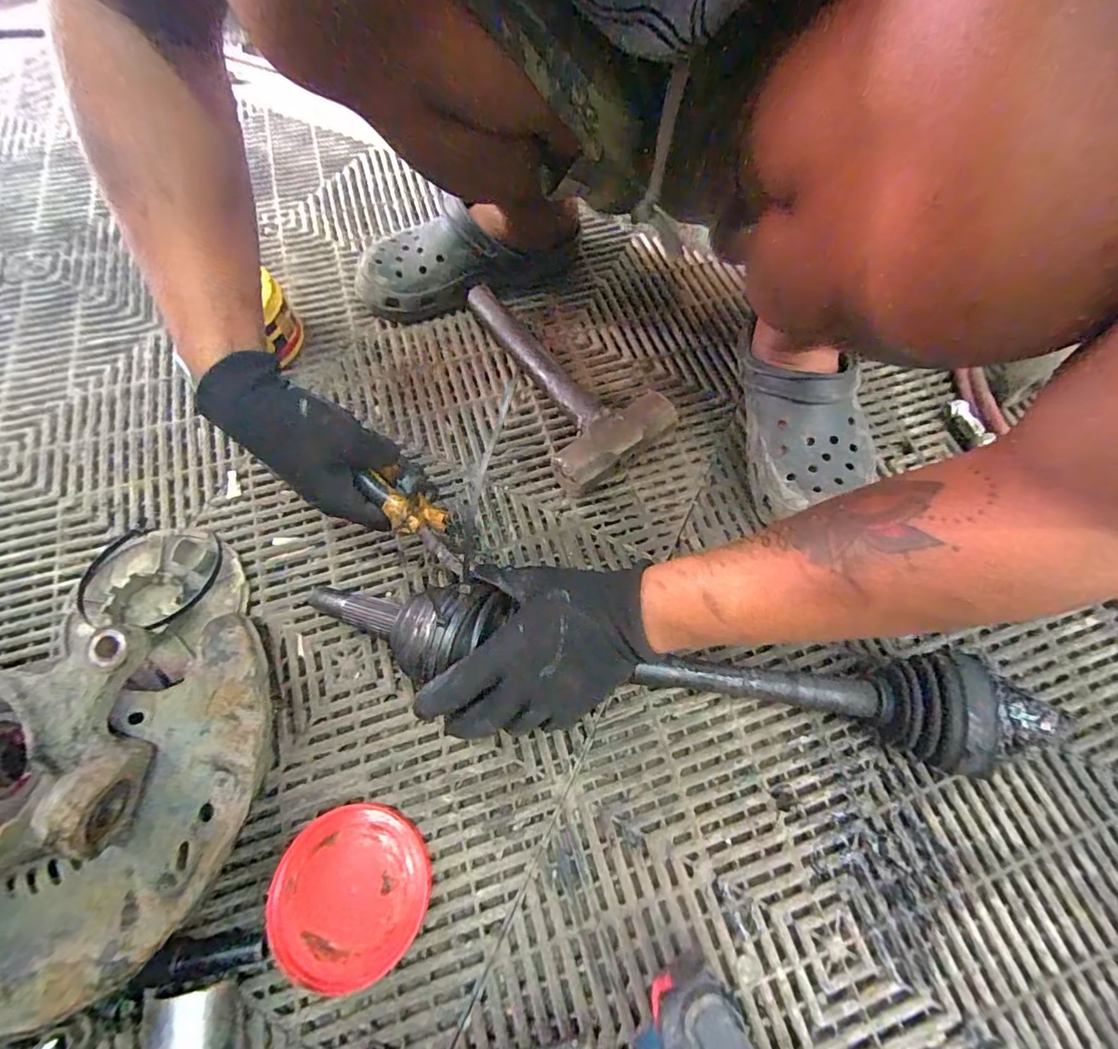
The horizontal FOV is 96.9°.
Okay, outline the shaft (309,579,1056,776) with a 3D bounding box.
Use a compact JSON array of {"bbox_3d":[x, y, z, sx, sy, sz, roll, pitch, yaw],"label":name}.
[{"bbox_3d":[0.065,0.105,0.369,0.522,0.094,0.072,9,66,4],"label":"shaft"}]

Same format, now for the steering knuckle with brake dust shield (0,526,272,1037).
[{"bbox_3d":[-0.331,0.124,0.301,0.255,0.173,0.300,-41,72,-17],"label":"steering knuckle with brake dust shield"}]

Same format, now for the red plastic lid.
[{"bbox_3d":[-0.143,0.252,0.341,0.100,0.019,0.101,0,65,-1],"label":"red plastic lid"}]

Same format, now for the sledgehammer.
[{"bbox_3d":[-0.015,-0.150,0.514,0.126,0.049,0.259,-37,71,-16],"label":"sledgehammer"}]

